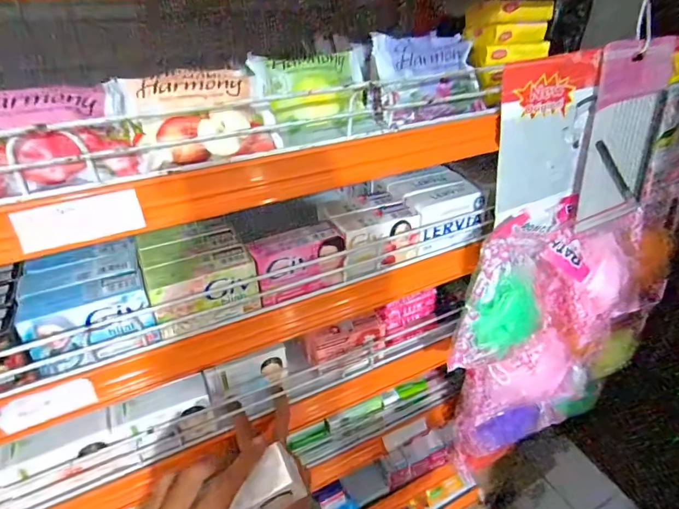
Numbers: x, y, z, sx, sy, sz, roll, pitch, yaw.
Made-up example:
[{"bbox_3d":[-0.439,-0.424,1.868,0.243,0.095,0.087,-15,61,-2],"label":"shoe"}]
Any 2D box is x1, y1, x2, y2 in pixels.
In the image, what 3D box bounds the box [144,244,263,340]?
[{"bbox_3d":[-0.122,0.033,0.384,0.090,0.055,0.036,-18,37,-25],"label":"box"}]

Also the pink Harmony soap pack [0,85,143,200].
[{"bbox_3d":[-0.193,-0.078,0.280,0.104,0.054,0.055,-18,37,-25],"label":"pink Harmony soap pack"}]

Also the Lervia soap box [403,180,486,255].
[{"bbox_3d":[0.119,-0.044,0.488,0.094,0.059,0.041,-12,35,-18],"label":"Lervia soap box"}]

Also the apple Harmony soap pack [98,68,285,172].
[{"bbox_3d":[-0.107,-0.103,0.317,0.112,0.070,0.028,-16,1,-22],"label":"apple Harmony soap pack"}]

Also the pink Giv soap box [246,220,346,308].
[{"bbox_3d":[-0.042,0.007,0.421,0.089,0.055,0.037,-16,37,-23],"label":"pink Giv soap box"}]

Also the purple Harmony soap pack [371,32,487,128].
[{"bbox_3d":[0.087,-0.175,0.410,0.106,0.044,0.093,-13,69,-10],"label":"purple Harmony soap pack"}]

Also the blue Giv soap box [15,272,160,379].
[{"bbox_3d":[-0.204,0.057,0.351,0.091,0.053,0.036,-14,36,-21],"label":"blue Giv soap box"}]

